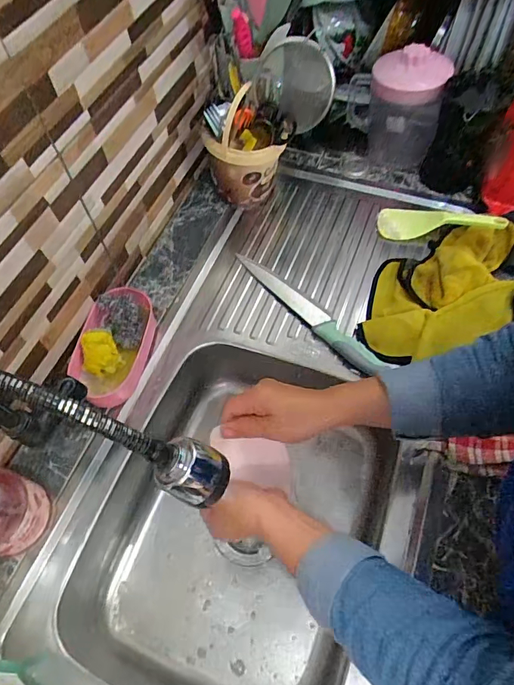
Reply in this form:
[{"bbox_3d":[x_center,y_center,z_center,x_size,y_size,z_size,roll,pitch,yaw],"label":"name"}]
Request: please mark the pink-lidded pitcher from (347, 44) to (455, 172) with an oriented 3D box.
[{"bbox_3d":[0.253,-0.429,0.785,0.142,0.181,0.134,10,62,9],"label":"pink-lidded pitcher"}]

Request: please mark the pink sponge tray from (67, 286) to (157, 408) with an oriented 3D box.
[{"bbox_3d":[-0.196,0.006,0.613,0.084,0.073,0.160,11,62,9],"label":"pink sponge tray"}]

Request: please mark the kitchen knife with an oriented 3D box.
[{"bbox_3d":[0.077,-0.050,0.669,0.036,0.013,0.283,-38,65,-17],"label":"kitchen knife"}]

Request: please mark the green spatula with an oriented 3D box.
[{"bbox_3d":[0.295,-0.199,0.719,0.188,0.028,0.058,2,61,4],"label":"green spatula"}]

